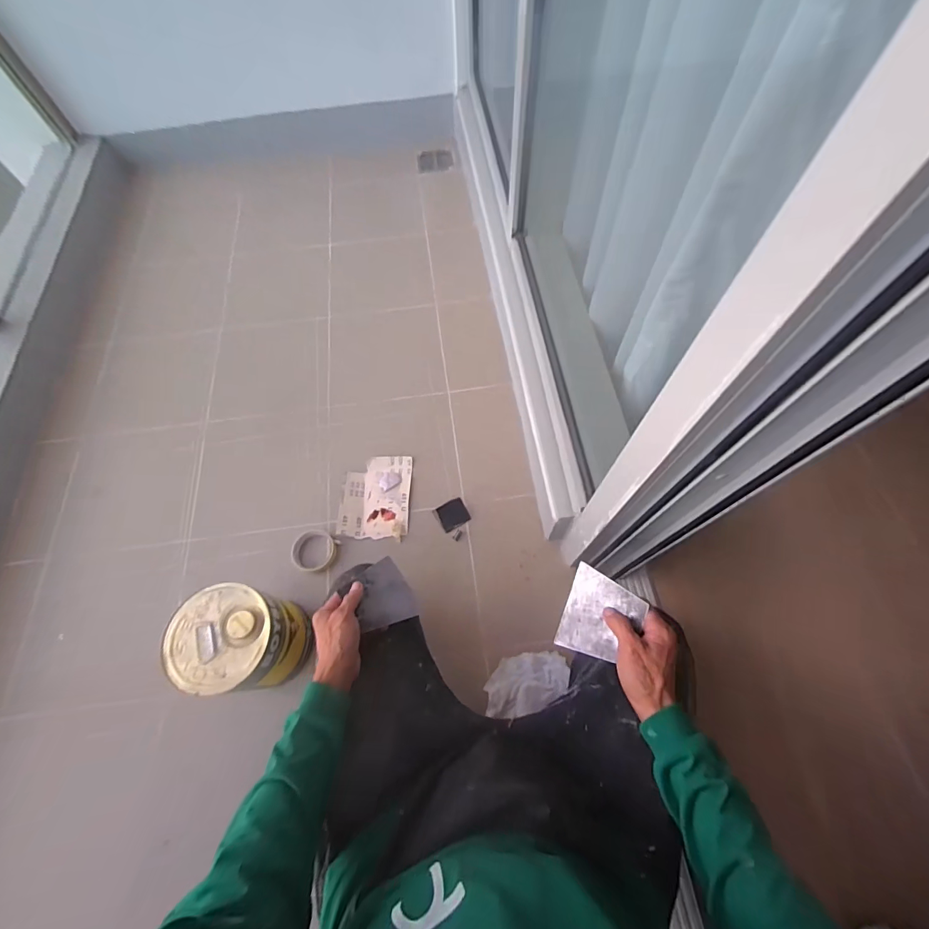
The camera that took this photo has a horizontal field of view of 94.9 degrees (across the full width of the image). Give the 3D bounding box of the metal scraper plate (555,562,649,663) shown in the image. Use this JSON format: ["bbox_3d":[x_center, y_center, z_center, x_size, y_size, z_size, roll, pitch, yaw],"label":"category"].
[{"bbox_3d":[0.165,0.187,0.520,0.095,0.006,0.102,15,84,48],"label":"metal scraper plate"}]

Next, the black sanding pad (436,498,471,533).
[{"bbox_3d":[-0.025,0.108,0.929,0.064,0.012,0.059,-27,67,-9],"label":"black sanding pad"}]

